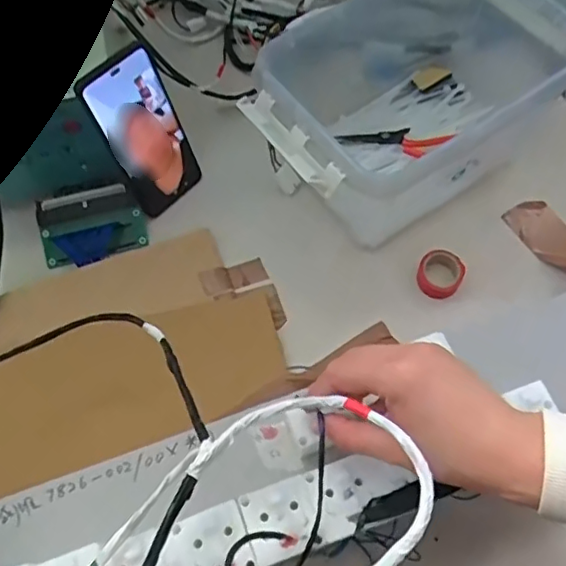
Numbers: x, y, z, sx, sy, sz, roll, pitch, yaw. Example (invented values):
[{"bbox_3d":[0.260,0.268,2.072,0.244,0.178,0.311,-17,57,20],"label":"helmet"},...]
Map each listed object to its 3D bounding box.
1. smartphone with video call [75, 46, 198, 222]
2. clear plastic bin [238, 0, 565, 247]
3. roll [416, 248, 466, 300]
[{"bbox_3d":[-0.132,-0.142,0.576,0.012,0.168,0.076,32,68,34],"label":"smartphone with video call"},{"bbox_3d":[0.118,-0.185,0.595,0.328,0.143,0.221,-31,65,-14],"label":"clear plastic bin"},{"bbox_3d":[0.154,-0.010,0.574,0.042,0.015,0.049,31,67,17],"label":"roll"}]

